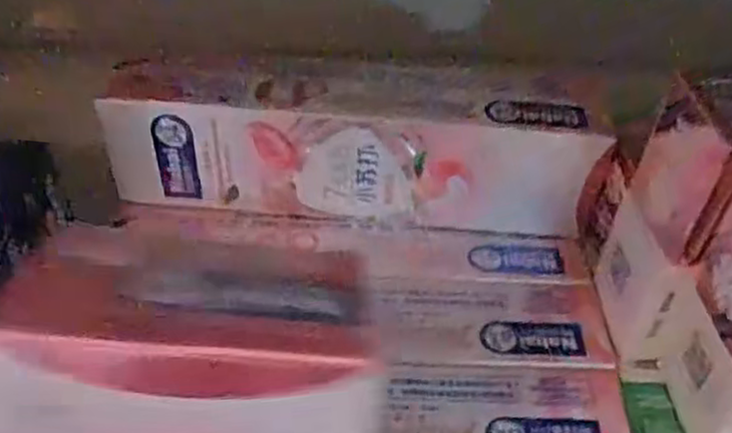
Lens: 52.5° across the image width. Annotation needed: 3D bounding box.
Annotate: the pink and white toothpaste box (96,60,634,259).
[{"bbox_3d":[0.000,-0.032,0.326,0.215,0.067,0.037,6,46,3],"label":"pink and white toothpaste box"}]

